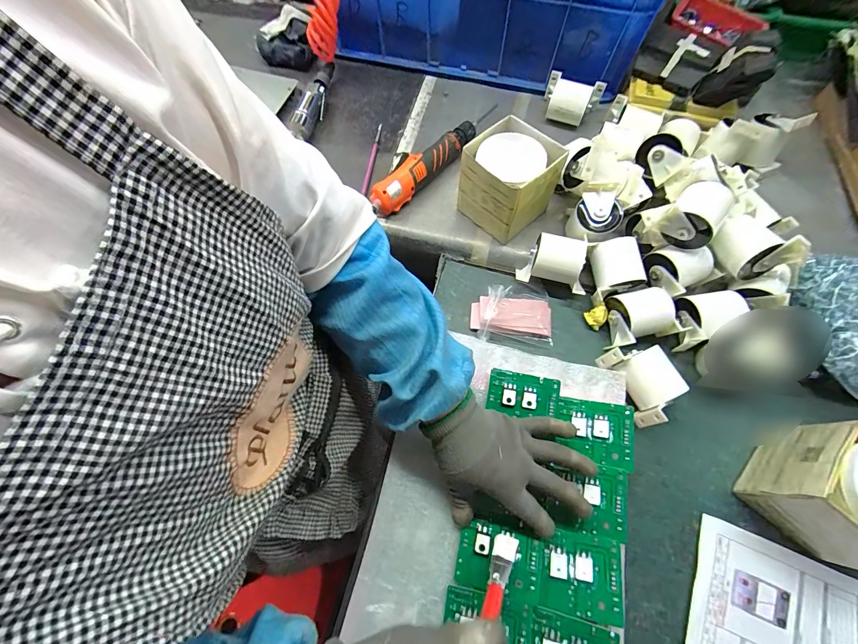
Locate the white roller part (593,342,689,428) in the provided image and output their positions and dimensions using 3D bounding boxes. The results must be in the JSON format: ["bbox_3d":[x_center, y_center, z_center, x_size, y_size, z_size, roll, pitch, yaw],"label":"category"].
[{"bbox_3d":[0.267,0.074,0.461,0.064,0.058,0.097,-25,71,-9],"label":"white roller part"}]

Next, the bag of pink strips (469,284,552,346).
[{"bbox_3d":[0.114,-0.015,0.497,0.109,0.033,0.078,4,75,-1],"label":"bag of pink strips"}]

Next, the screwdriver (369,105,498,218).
[{"bbox_3d":[0.011,-0.270,0.589,0.048,0.046,0.273,37,74,14],"label":"screwdriver"}]

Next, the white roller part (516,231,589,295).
[{"bbox_3d":[0.176,-0.080,0.512,0.093,0.058,0.068,17,70,7],"label":"white roller part"}]

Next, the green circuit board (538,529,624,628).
[{"bbox_3d":[0.151,0.251,0.364,0.077,0.006,0.069,6,64,13],"label":"green circuit board"}]

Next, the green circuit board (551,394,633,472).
[{"bbox_3d":[0.190,0.125,0.423,0.086,0.005,0.069,10,72,16],"label":"green circuit board"}]

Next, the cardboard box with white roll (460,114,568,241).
[{"bbox_3d":[0.112,-0.201,0.530,0.106,0.116,0.111,-42,74,-14],"label":"cardboard box with white roll"}]

